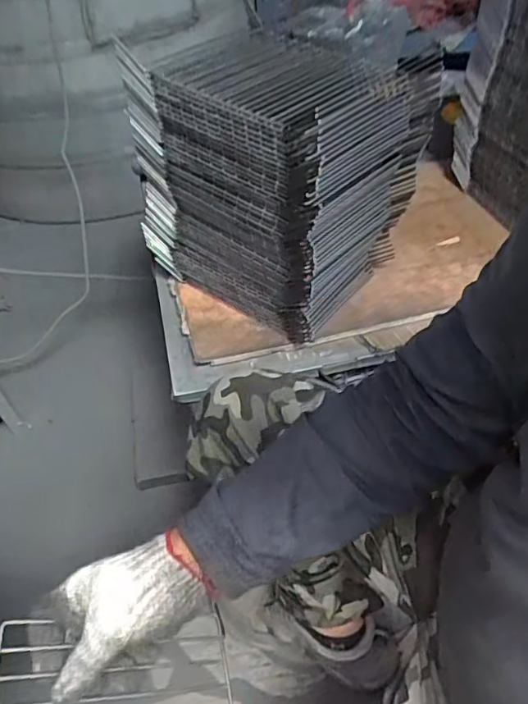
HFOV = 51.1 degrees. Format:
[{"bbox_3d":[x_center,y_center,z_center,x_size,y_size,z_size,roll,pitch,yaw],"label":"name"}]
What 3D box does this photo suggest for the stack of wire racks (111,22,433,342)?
[{"bbox_3d":[0.014,-0.215,0.753,0.293,0.320,0.242,29,56,26],"label":"stack of wire racks"}]

